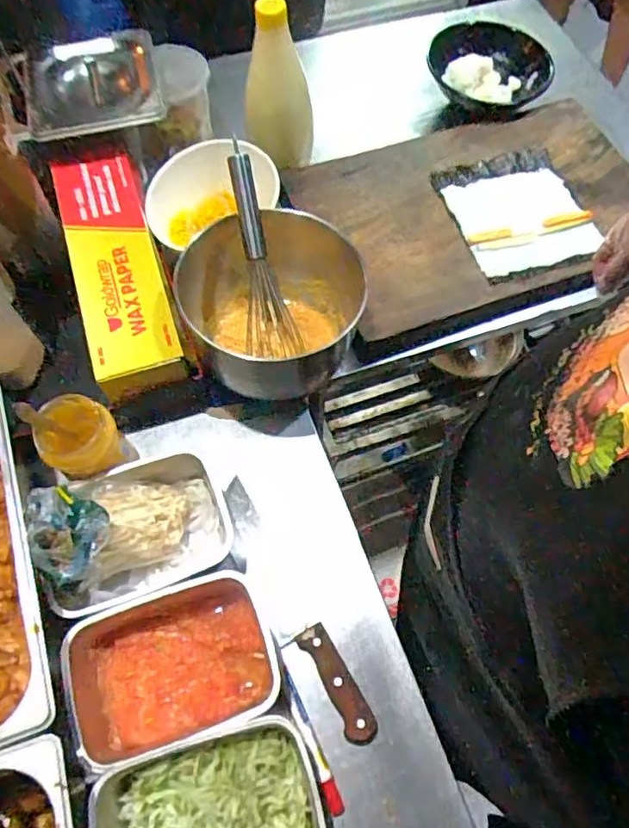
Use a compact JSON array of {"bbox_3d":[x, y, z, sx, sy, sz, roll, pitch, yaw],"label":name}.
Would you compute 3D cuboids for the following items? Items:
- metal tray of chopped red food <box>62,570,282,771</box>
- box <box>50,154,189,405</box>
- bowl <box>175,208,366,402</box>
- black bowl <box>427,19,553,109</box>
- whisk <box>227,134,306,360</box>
[{"bbox_3d":[-0.141,0.244,0.552,0.188,0.065,0.131,-15,66,-9],"label":"metal tray of chopped red food"},{"bbox_3d":[-0.236,-0.180,0.694,0.101,0.052,0.332,-16,66,-9],"label":"box"},{"bbox_3d":[-0.047,-0.130,0.700,0.192,0.120,0.197,1,65,-1],"label":"bowl"},{"bbox_3d":[0.290,-0.571,0.929,0.174,0.045,0.172,1,65,-1],"label":"black bowl"},{"bbox_3d":[-0.072,-0.187,0.703,0.064,0.066,0.245,-15,111,-8],"label":"whisk"}]

